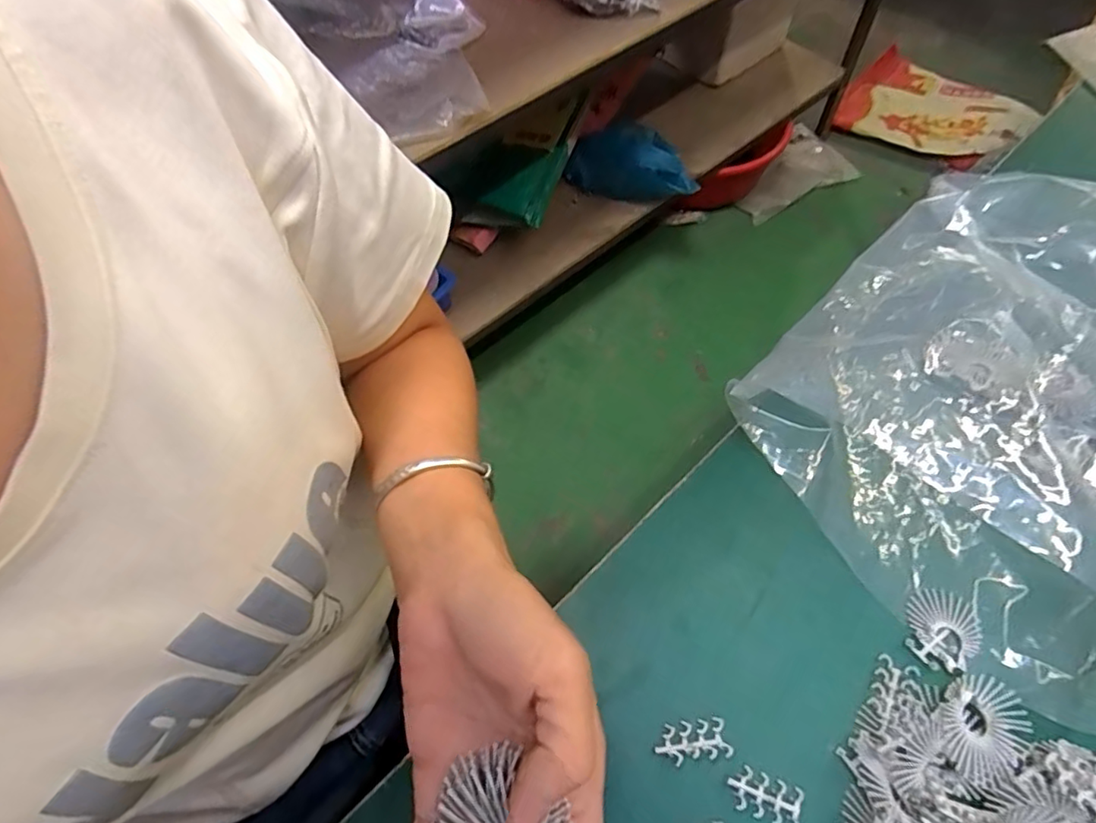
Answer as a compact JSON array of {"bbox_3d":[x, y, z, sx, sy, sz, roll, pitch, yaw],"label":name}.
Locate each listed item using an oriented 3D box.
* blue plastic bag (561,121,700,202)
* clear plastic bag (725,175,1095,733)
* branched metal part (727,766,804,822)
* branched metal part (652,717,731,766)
[{"bbox_3d":[0.187,-0.525,1.242,0.279,0.124,0.133,30,65,18],"label":"blue plastic bag"},{"bbox_3d":[0.302,-0.022,0.368,0.312,0.076,0.259,-39,66,-18],"label":"clear plastic bag"},{"bbox_3d":[0.113,0.200,0.299,0.037,0.004,0.020,19,62,13],"label":"branched metal part"},{"bbox_3d":[0.078,0.178,0.312,0.038,0.007,0.019,-8,60,-2],"label":"branched metal part"}]

